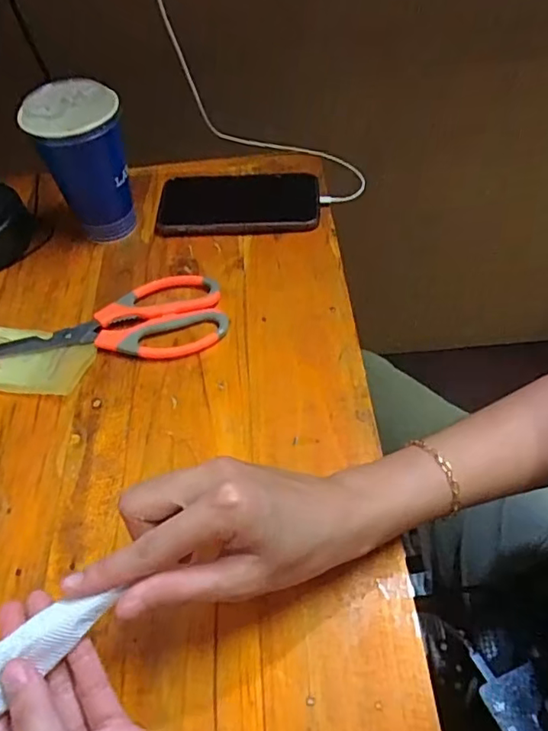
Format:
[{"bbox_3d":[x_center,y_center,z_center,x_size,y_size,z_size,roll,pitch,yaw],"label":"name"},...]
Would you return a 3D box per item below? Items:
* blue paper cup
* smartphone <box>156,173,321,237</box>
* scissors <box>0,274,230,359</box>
[{"bbox_3d":[-0.159,-0.169,0.478,0.070,0.129,0.065,-1,52,2],"label":"blue paper cup"},{"bbox_3d":[-0.034,-0.157,0.535,0.152,0.016,0.085,-1,52,2],"label":"smartphone"},{"bbox_3d":[-0.140,-0.037,0.450,0.200,0.012,0.080,-3,52,1],"label":"scissors"}]

